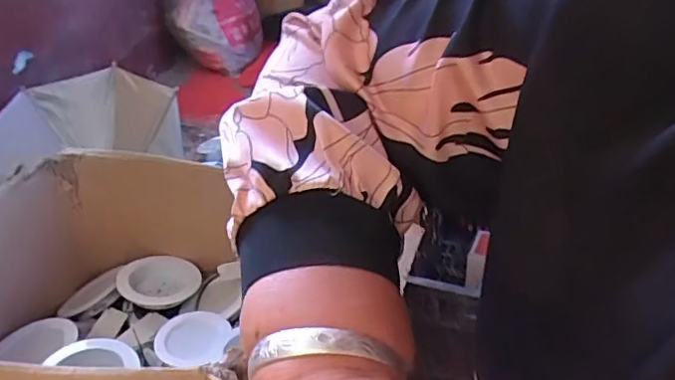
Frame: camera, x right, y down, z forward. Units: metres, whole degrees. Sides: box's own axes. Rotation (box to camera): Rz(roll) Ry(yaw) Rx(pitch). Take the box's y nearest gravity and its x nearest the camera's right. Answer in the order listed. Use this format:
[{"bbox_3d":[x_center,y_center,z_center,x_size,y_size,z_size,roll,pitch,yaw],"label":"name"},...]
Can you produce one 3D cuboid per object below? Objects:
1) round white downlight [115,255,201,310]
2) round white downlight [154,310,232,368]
[{"bbox_3d":[-0.304,0.162,0.972,0.131,0.038,0.124,-2,31,-27],"label":"round white downlight"},{"bbox_3d":[-0.219,0.224,0.859,0.107,0.022,0.097,-10,33,-10],"label":"round white downlight"}]

